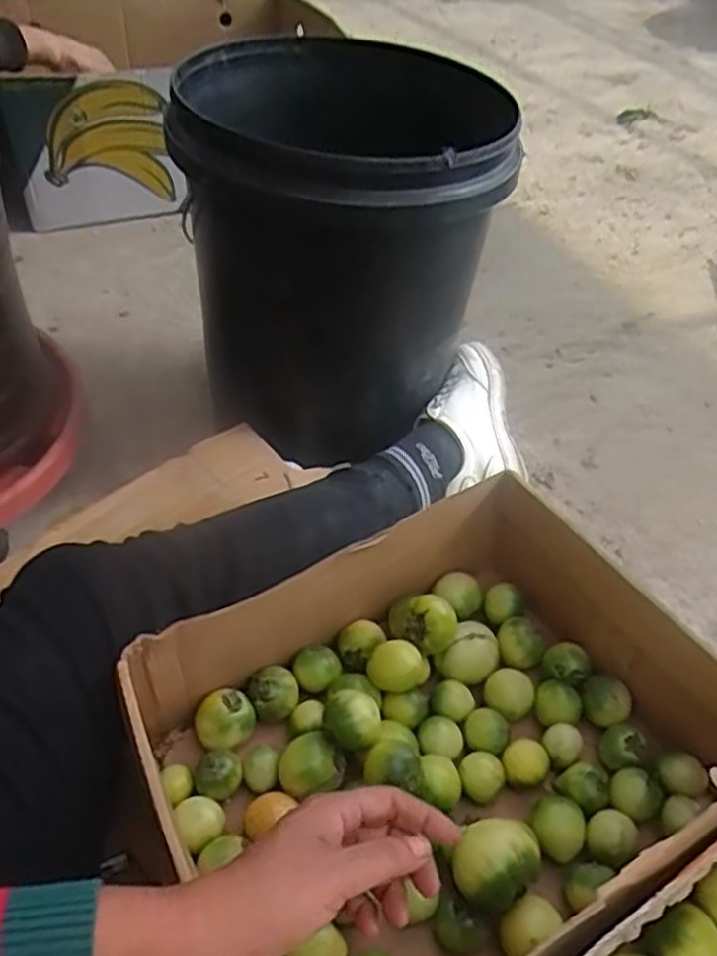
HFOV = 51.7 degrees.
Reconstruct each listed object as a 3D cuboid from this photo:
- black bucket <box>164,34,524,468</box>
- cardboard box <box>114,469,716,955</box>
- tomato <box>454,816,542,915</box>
[{"bbox_3d":[-0.030,-0.236,0.752,0.282,0.308,0.319,-7,49,-13],"label":"black bucket"},{"bbox_3d":[0.050,0.166,0.489,0.344,0.107,0.245,-23,54,-25],"label":"cardboard box"},{"bbox_3d":[0.079,0.229,0.436,0.051,0.042,0.043,-21,53,-24],"label":"tomato"}]

